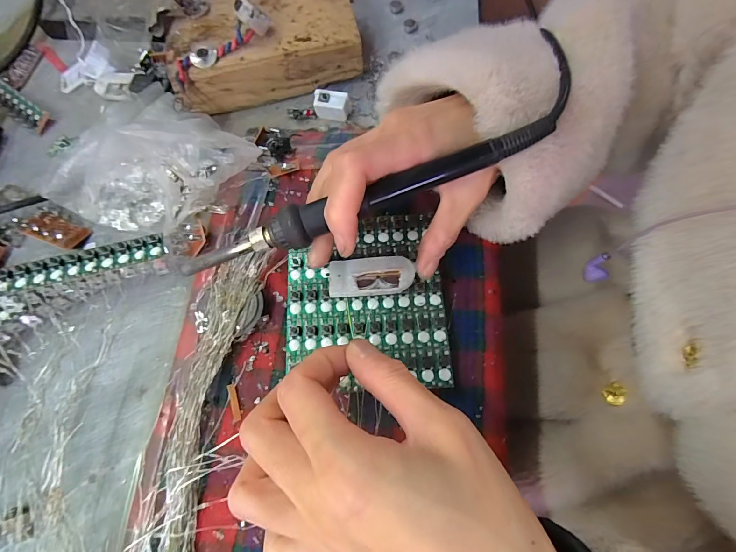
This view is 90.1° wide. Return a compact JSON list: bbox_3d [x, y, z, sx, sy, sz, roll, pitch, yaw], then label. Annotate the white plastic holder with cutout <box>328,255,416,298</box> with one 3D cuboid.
[{"bbox_3d":[0.002,-0.001,0.220,0.050,0.006,0.025,-5,70,-3],"label":"white plastic holder with cutout"}]

